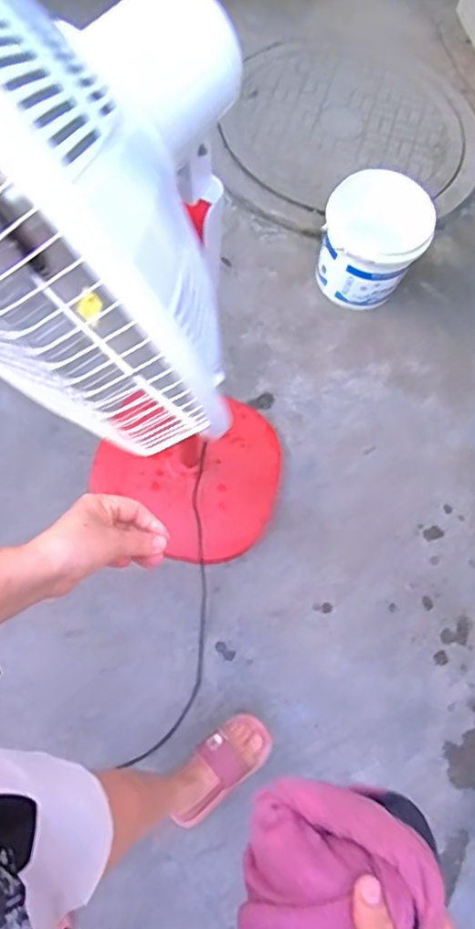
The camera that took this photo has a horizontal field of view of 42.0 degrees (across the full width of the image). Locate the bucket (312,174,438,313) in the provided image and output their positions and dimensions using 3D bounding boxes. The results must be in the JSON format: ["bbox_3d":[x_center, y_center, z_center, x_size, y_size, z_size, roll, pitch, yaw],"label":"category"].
[{"bbox_3d":[0.345,-0.569,1.616,0.251,0.297,0.236,2,71,-7],"label":"bucket"}]

